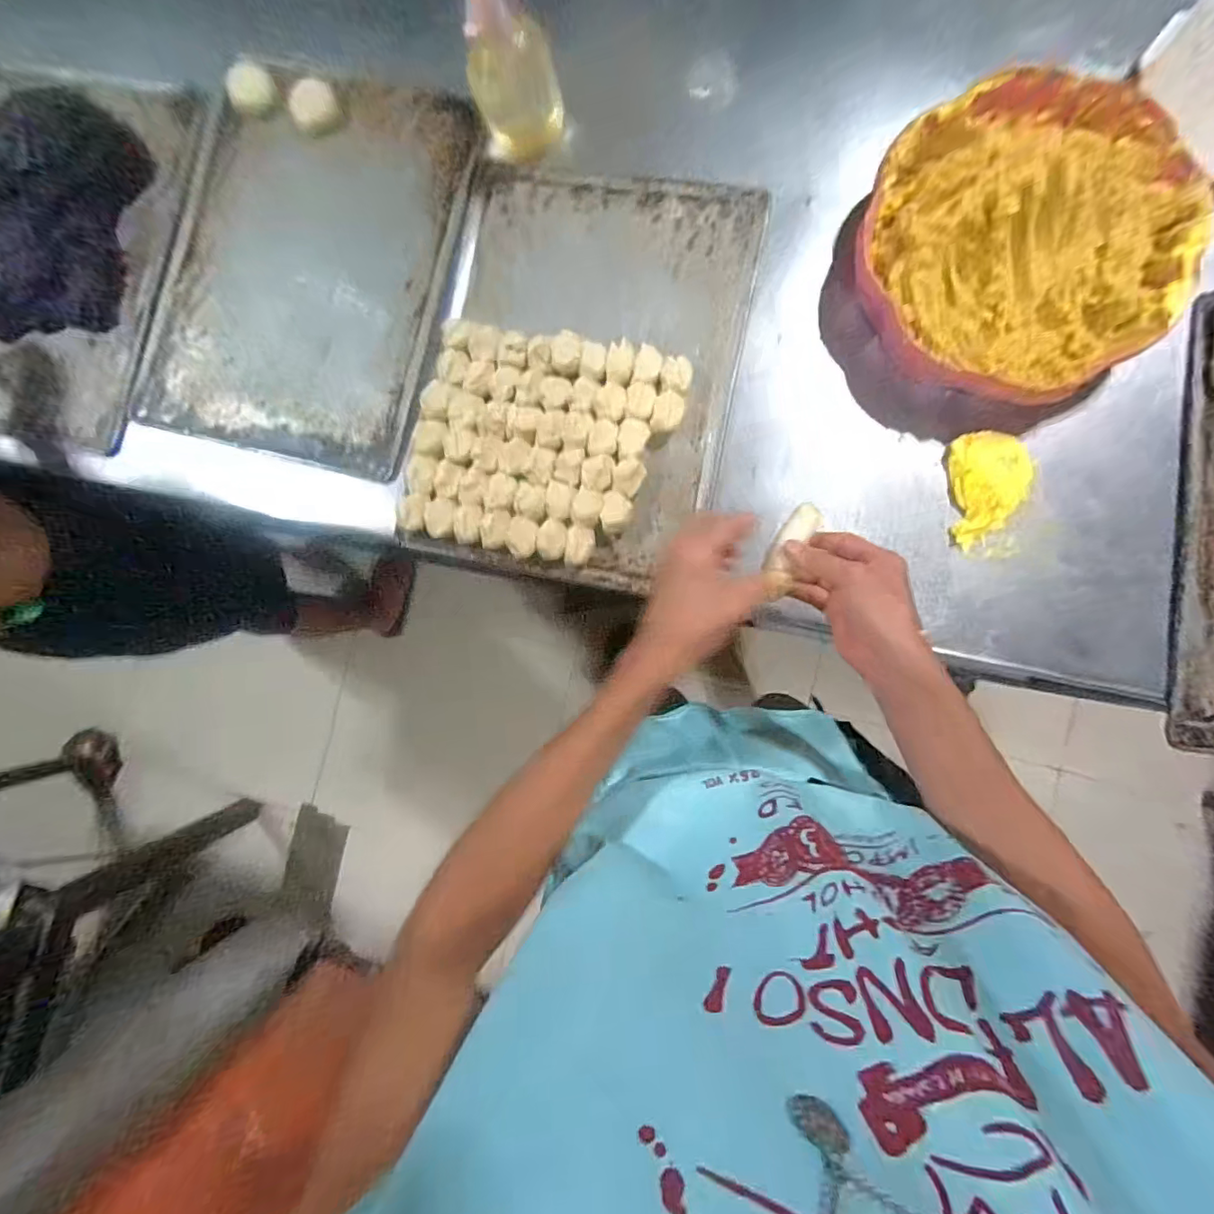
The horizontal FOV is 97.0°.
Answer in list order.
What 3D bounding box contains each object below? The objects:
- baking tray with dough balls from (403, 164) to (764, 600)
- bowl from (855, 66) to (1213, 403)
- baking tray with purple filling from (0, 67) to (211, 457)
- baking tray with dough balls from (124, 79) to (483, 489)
[{"bbox_3d":[-0.028,-0.257,0.579,0.323,0.037,0.440,12,89,5],"label":"baking tray with dough balls"},{"bbox_3d":[0.395,-0.348,0.517,0.285,0.077,0.296,0,87,4],"label":"bowl"},{"bbox_3d":[-0.660,-0.421,0.620,0.298,0.035,0.446,14,90,5],"label":"baking tray with purple filling"},{"bbox_3d":[-0.339,-0.384,0.614,0.312,0.020,0.421,15,90,5],"label":"baking tray with dough balls"}]

